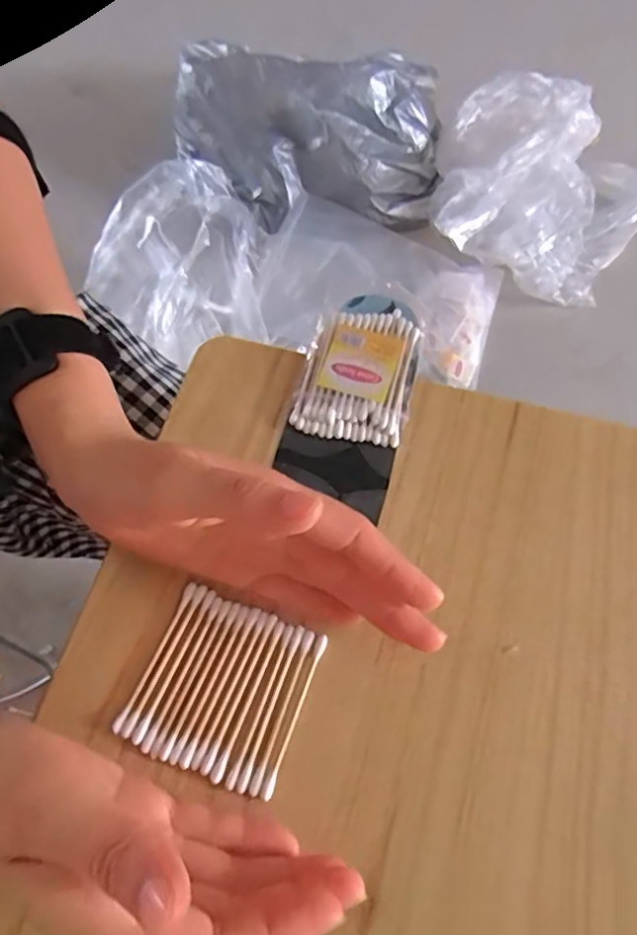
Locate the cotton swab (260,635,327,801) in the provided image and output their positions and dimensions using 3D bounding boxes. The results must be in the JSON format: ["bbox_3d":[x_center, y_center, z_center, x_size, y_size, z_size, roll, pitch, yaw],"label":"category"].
[{"bbox_3d":[-0.010,0.104,0.256,0.005,0.004,0.068,19,64,8],"label":"cotton swab"}]

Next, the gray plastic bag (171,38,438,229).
[{"bbox_3d":[-0.018,-0.560,1.047,0.460,0.182,0.243,-5,63,-4],"label":"gray plastic bag"}]

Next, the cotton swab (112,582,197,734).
[{"bbox_3d":[-0.071,0.082,0.266,0.005,0.004,0.067,22,64,9],"label":"cotton swab"}]

